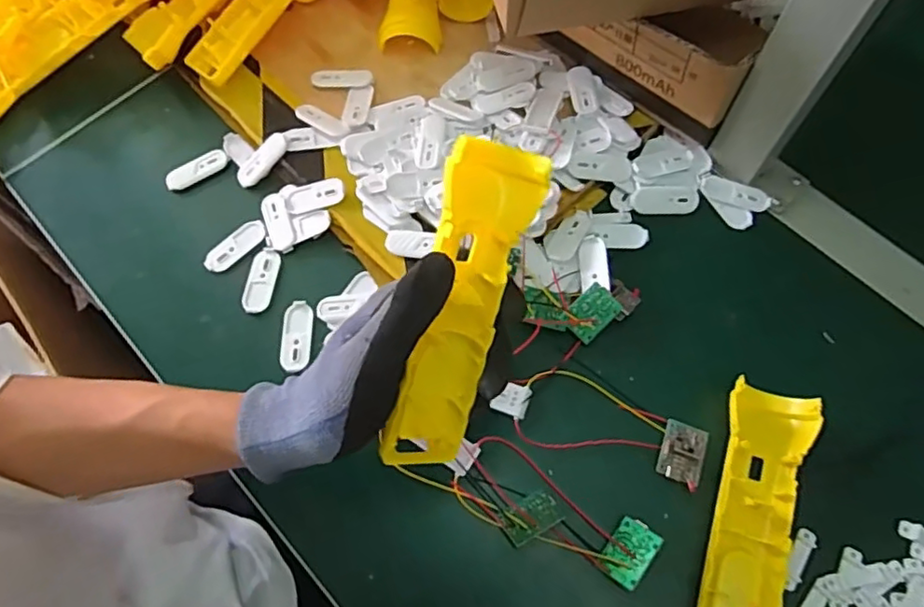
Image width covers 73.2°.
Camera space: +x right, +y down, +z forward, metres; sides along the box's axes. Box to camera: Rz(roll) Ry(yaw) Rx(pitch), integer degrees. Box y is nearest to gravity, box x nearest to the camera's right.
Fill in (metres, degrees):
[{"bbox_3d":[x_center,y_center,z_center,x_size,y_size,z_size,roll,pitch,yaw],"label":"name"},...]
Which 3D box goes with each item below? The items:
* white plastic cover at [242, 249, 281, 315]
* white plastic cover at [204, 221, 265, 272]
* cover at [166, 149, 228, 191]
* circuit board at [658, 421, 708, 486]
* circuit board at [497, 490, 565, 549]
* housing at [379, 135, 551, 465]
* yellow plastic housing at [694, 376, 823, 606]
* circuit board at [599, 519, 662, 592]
[{"bbox_3d":[-0.146,-0.016,0.451,0.020,0.004,0.049,6,68,4],"label":"white plastic cover"},{"bbox_3d":[-0.169,-0.042,0.464,0.050,0.004,0.021,-41,72,-14],"label":"white plastic cover"},{"bbox_3d":[-0.210,-0.106,0.492,0.050,0.006,0.018,-30,70,-10],"label":"cover"},{"bbox_3d":[0.139,0.093,0.392,0.026,0.010,0.036,19,69,9],"label":"circuit board"},{"bbox_3d":[0.041,0.128,0.372,0.035,0.004,0.025,-22,40,-20],"label":"circuit board"},{"bbox_3d":[-0.001,0.006,0.297,0.039,0.033,0.162,17,104,8],"label":"housing"},{"bbox_3d":[0.171,0.128,0.368,0.049,0.024,0.161,17,69,8],"label":"yellow plastic housing"},{"bbox_3d":[0.099,0.146,0.367,0.027,0.006,0.035,27,74,41],"label":"circuit board"}]

